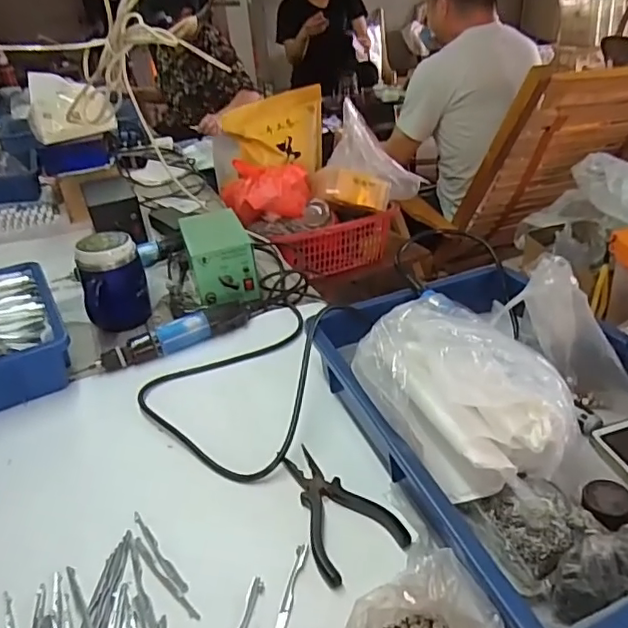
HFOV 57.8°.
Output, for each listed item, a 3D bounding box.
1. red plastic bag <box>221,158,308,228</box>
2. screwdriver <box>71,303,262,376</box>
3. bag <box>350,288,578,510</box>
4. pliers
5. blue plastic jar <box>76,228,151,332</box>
[{"bbox_3d":[-0.090,-0.234,1.078,0.165,0.086,0.136,-9,32,-4],"label":"red plastic bag"},{"bbox_3d":[-0.187,0.028,0.756,0.243,0.037,0.035,-18,34,-19],"label":"screwdriver"},{"bbox_3d":[0.127,0.074,0.507,0.131,0.102,0.175,-21,35,-23],"label":"bag"},{"bbox_3d":[0.016,0.171,0.517,0.079,0.008,0.142,-19,34,-21],"label":"pliers"},{"bbox_3d":[-0.278,-0.039,0.796,0.083,0.122,0.095,-14,32,-13],"label":"blue plastic jar"}]

